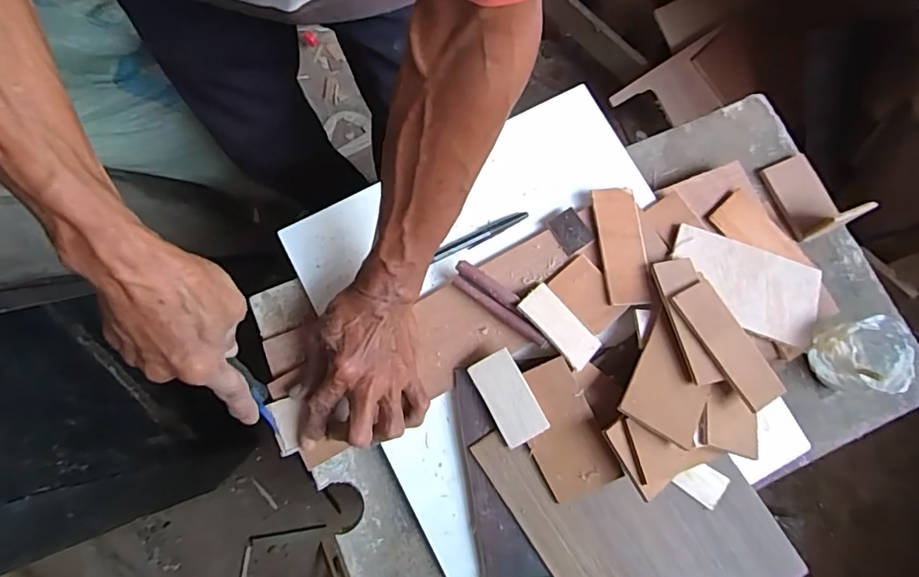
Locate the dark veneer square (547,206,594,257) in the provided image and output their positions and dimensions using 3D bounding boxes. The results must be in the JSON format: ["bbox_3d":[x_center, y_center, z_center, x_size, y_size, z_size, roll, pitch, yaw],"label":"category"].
[{"bbox_3d":[0.103,-0.053,0.500,0.030,0.008,0.040,-29,79,-8],"label":"dark veneer square"}]

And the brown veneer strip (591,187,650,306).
[{"bbox_3d":[0.149,-0.040,0.493,0.040,0.005,0.113,-3,77,-3],"label":"brown veneer strip"}]

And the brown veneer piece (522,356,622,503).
[{"bbox_3d":[0.087,0.119,0.453,0.059,0.004,0.110,-24,85,3],"label":"brown veneer piece"}]

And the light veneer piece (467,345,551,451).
[{"bbox_3d":[0.041,0.093,0.456,0.040,0.004,0.076,-30,85,4],"label":"light veneer piece"}]

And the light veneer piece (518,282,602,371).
[{"bbox_3d":[0.089,0.033,0.473,0.039,0.005,0.077,-38,83,-32],"label":"light veneer piece"}]

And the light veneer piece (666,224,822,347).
[{"bbox_3d":[0.260,-0.004,0.484,0.139,0.010,0.074,20,77,0],"label":"light veneer piece"}]

